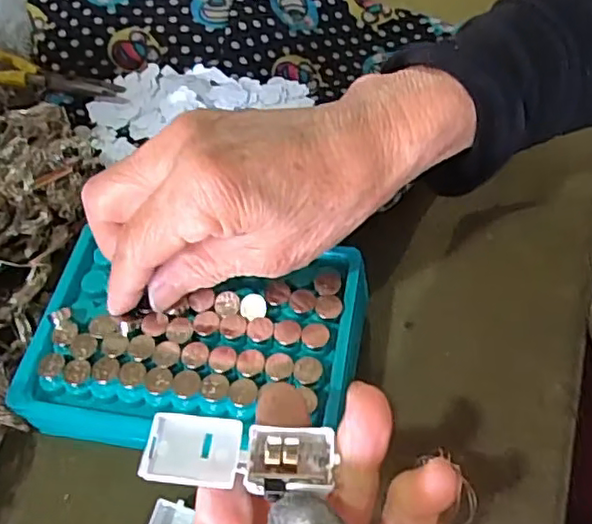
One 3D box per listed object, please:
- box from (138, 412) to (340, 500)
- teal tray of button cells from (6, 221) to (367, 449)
[{"bbox_3d":[-0.017,0.058,0.188,0.055,0.010,0.020,4,55,1],"label":"box"},{"bbox_3d":[-0.042,0.034,0.270,0.136,0.034,0.082,1,53,6],"label":"teal tray of button cells"}]

